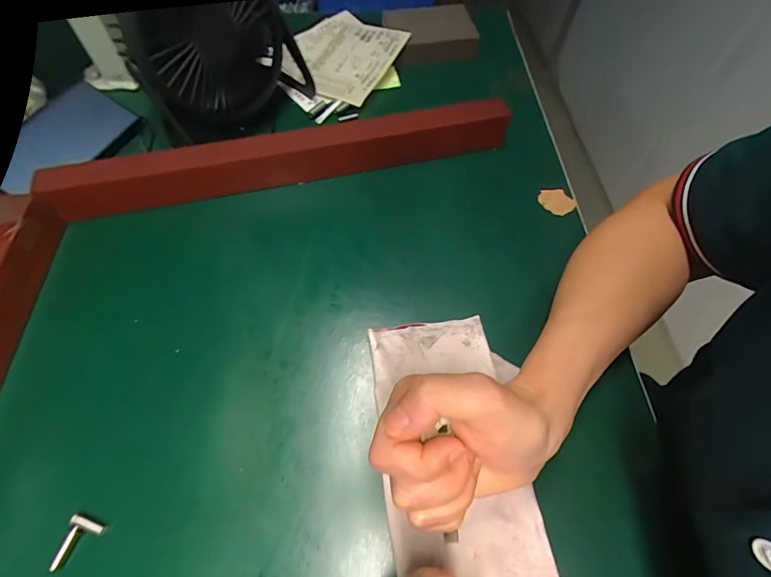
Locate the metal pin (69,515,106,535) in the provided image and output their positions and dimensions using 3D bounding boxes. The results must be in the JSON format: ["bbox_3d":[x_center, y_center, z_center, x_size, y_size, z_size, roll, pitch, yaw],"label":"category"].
[{"bbox_3d":[-0.172,0.137,0.227,0.019,0.004,0.004,25,62,-1],"label":"metal pin"}]

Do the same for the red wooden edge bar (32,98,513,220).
[{"bbox_3d":[-0.078,-0.115,0.347,0.386,0.052,0.027,-14,61,-7],"label":"red wooden edge bar"}]

